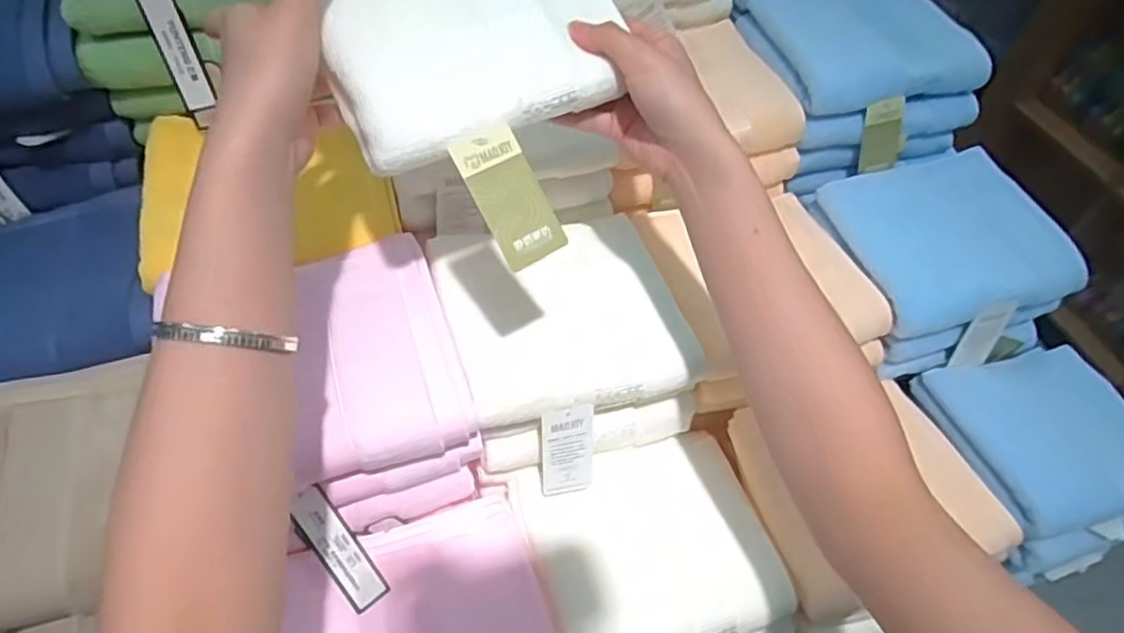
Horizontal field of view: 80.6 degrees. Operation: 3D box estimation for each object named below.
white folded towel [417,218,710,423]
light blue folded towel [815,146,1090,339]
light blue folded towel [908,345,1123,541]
[{"bbox_3d":[0.002,-0.008,0.516,0.177,0.039,0.164,-13,54,-10],"label":"white folded towel"},{"bbox_3d":[0.353,-0.075,0.619,0.176,0.043,0.170,-14,54,-10],"label":"light blue folded towel"},{"bbox_3d":[0.433,0.101,0.584,0.180,0.042,0.160,-12,54,-9],"label":"light blue folded towel"}]

